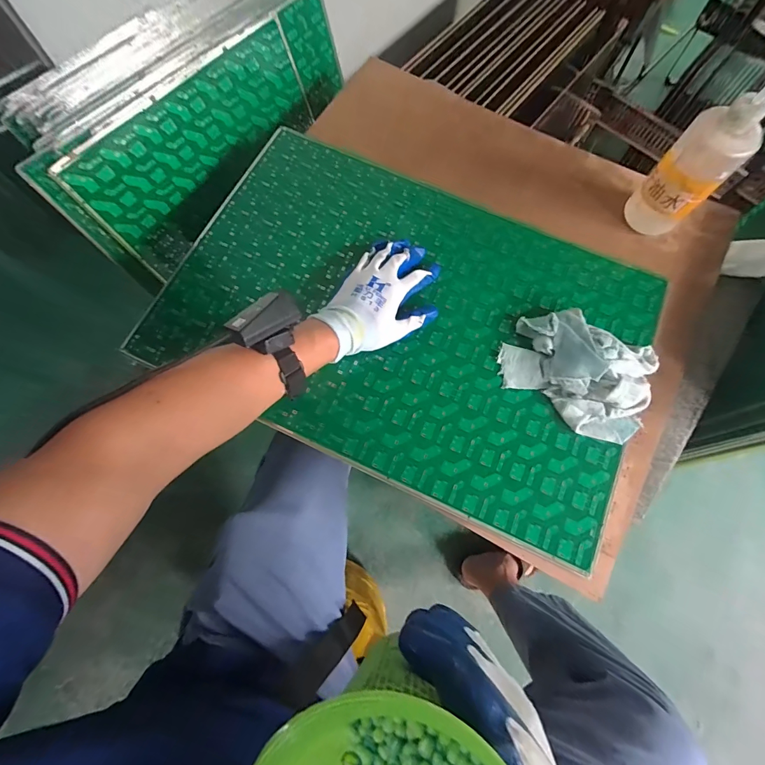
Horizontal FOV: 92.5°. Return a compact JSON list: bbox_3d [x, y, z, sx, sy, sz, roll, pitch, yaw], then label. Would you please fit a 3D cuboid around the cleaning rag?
[{"bbox_3d":[0.240,-0.016,0.442,0.176,0.046,0.129,25,74,5],"label":"cleaning rag"}]

